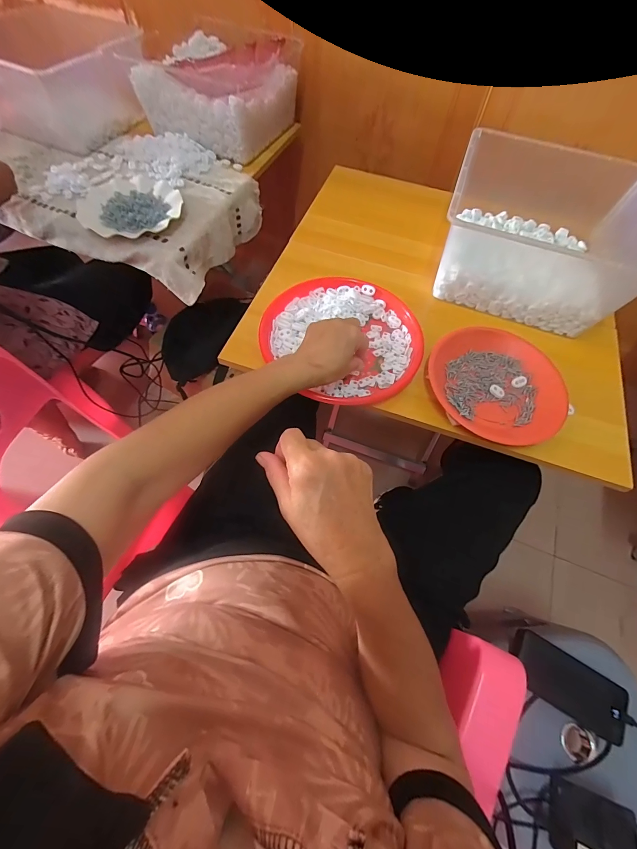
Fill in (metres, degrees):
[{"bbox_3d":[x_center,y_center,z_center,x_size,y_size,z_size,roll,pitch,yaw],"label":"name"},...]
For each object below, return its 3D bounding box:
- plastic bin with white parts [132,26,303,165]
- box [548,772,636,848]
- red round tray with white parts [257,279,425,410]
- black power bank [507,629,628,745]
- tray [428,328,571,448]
[{"bbox_3d":[-0.205,-0.727,0.727,0.257,0.138,0.242,21,64,8],"label":"plastic bin with white parts"},{"bbox_3d":[0.344,0.506,0.421,0.078,0.050,0.074,18,64,7],"label":"box"},{"bbox_3d":[0.036,-0.136,0.512,0.234,0.027,0.229,1,63,-2],"label":"red round tray with white parts"},{"bbox_3d":[0.373,0.389,0.504,0.158,0.019,0.075,28,65,12],"label":"black power bank"},{"bbox_3d":[0.261,-0.061,0.495,0.193,0.032,0.172,29,65,12],"label":"tray"}]

